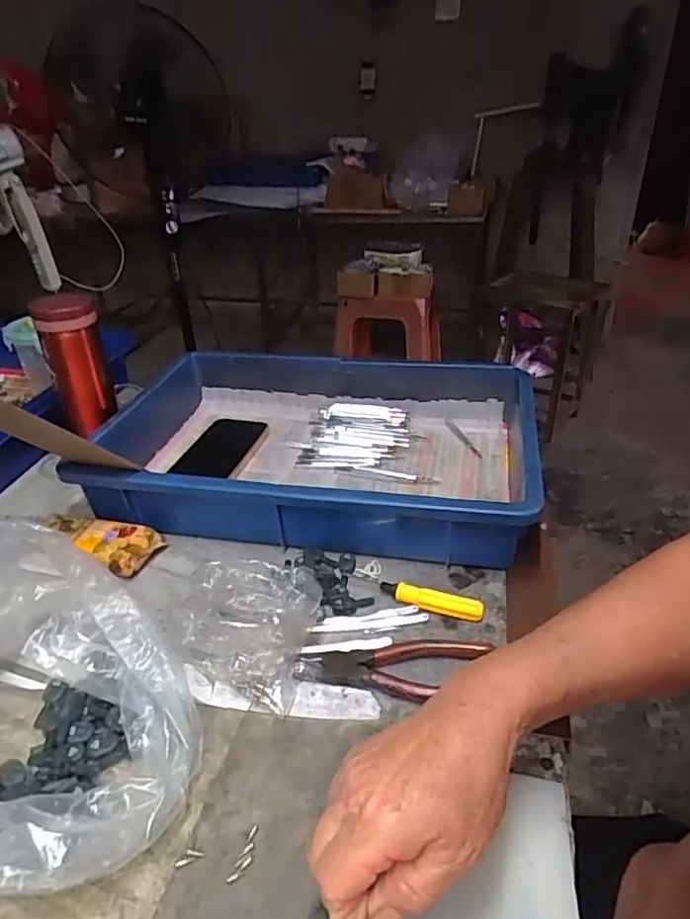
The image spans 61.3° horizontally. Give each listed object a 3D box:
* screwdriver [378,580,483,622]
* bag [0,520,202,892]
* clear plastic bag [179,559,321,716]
[{"bbox_3d":[0.069,0.112,0.471,0.085,0.015,0.013,10,30,21],"label":"screwdriver"},{"bbox_3d":[-0.199,0.143,0.350,0.217,0.132,0.177,21,39,32],"label":"bag"},{"bbox_3d":[-0.070,0.116,0.433,0.089,0.058,0.105,6,33,14],"label":"clear plastic bag"}]

